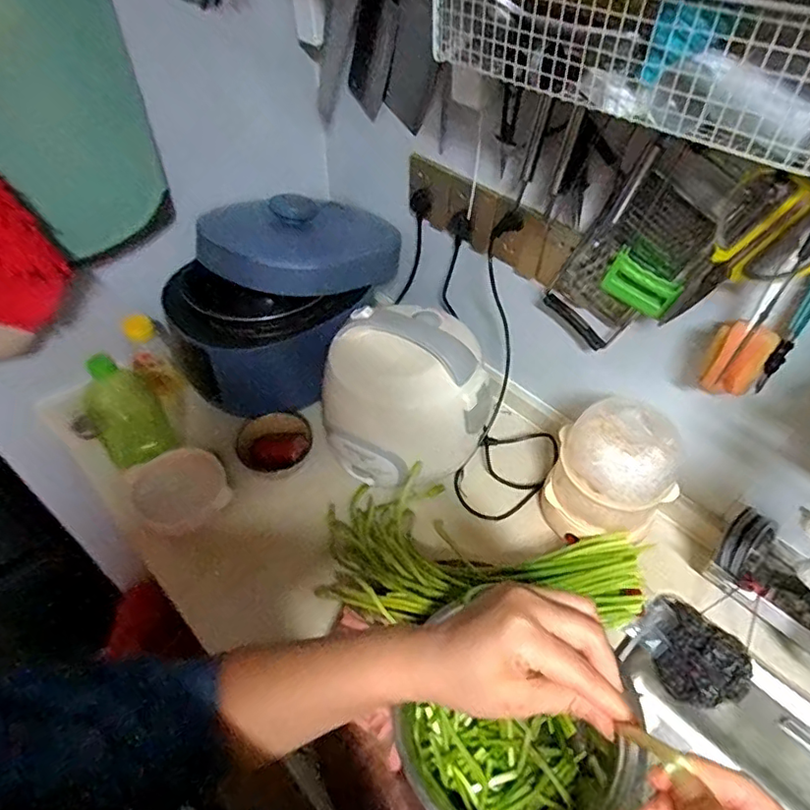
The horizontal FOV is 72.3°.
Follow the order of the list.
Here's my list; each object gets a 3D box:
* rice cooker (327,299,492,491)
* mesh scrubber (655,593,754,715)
[{"bbox_3d":[-0.002,-0.011,0.785,0.211,0.179,0.190,-27,54,-24],"label":"rice cooker"},{"bbox_3d":[0.365,0.315,0.695,0.092,0.057,0.121,-35,57,-29],"label":"mesh scrubber"}]

